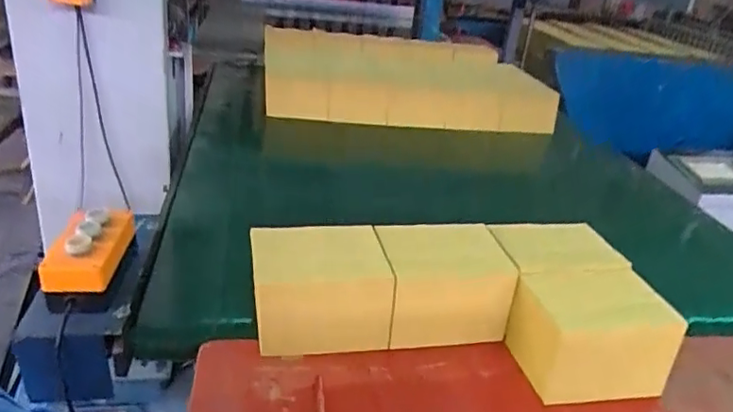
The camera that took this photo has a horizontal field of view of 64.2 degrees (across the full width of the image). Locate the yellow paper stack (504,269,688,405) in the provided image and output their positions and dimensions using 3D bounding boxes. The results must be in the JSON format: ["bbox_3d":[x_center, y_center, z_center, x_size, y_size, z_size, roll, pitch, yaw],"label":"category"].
[{"bbox_3d":[0.272,0.161,0.725,0.173,0.114,0.124,0,28,-16],"label":"yellow paper stack"}]

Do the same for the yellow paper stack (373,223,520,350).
[{"bbox_3d":[0.097,0.106,0.777,0.163,0.123,0.115,0,28,-16],"label":"yellow paper stack"}]

